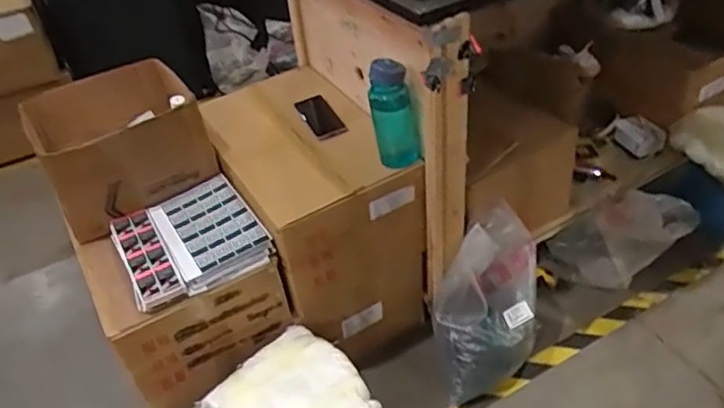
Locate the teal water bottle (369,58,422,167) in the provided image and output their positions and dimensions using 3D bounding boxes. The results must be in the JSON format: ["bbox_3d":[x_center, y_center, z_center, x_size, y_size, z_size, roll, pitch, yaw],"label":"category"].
[{"bbox_3d":[0.069,-0.172,1.279,0.092,0.239,0.069,-2,40,5],"label":"teal water bottle"}]

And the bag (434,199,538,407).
[{"bbox_3d":[0.287,0.244,1.449,0.236,0.351,0.301,1,40,9],"label":"bag"}]

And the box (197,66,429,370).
[{"bbox_3d":[-0.130,0.025,1.605,0.354,0.519,0.599,-21,42,-17],"label":"box"}]

